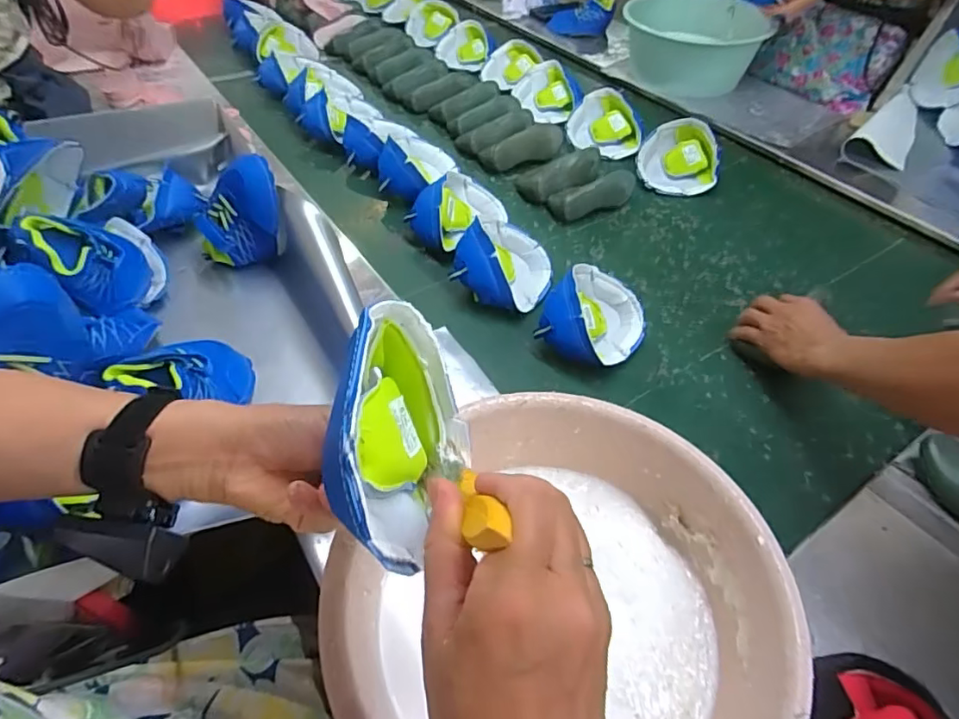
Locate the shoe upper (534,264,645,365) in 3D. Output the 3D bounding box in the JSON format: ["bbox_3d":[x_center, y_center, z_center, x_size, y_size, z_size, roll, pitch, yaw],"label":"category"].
[{"bbox_3d":[0.152,-0.059,0.706,0.131,0.053,0.156,42,55,-5],"label":"shoe upper"}]

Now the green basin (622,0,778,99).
[{"bbox_3d":[0.475,-0.718,1.240,0.300,0.115,0.263,8,50,8],"label":"green basin"}]

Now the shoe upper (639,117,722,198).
[{"bbox_3d":[0.355,-0.361,0.969,0.134,0.072,0.106,16,51,14],"label":"shoe upper"}]

